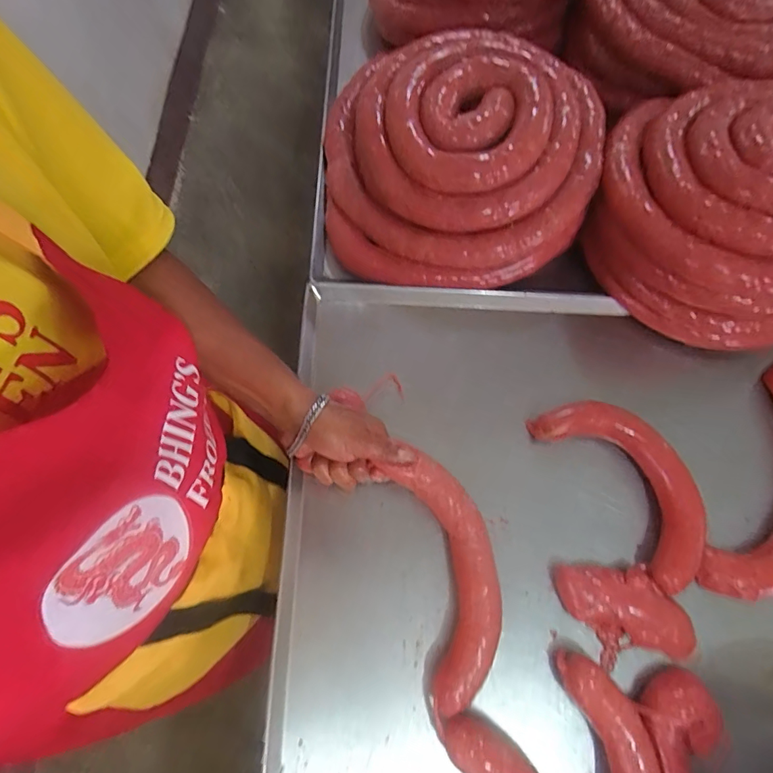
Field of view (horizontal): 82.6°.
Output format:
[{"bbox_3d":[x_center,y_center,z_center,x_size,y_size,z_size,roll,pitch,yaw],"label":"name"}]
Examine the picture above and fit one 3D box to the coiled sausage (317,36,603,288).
[{"bbox_3d":[0.092,-0.284,0.556,0.319,0.128,0.315,17,71,4],"label":"coiled sausage"}]

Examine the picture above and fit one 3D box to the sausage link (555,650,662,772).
[{"bbox_3d":[0.202,0.331,0.388,0.072,0.040,0.167,-3,70,-3],"label":"sausage link"}]

